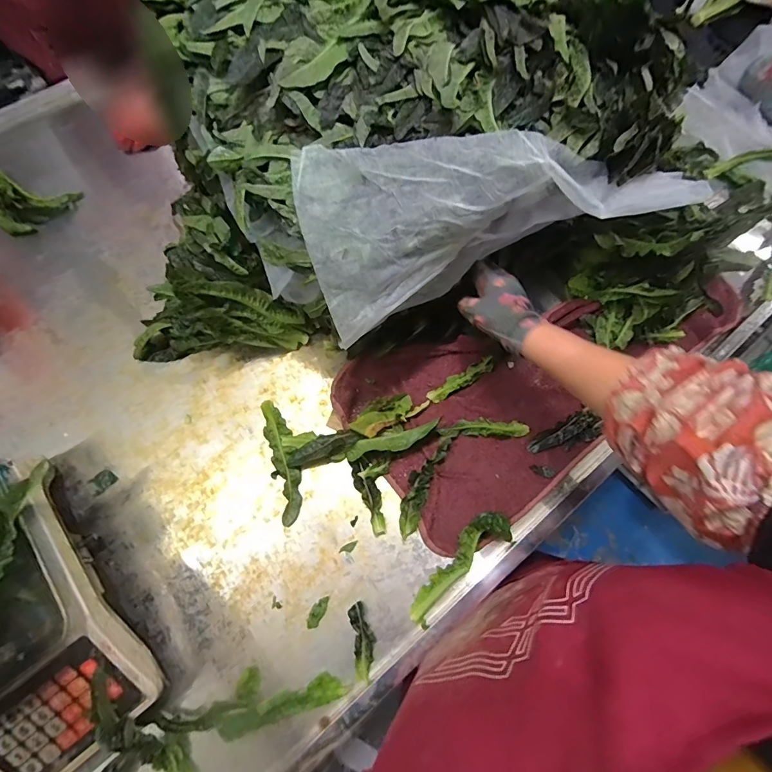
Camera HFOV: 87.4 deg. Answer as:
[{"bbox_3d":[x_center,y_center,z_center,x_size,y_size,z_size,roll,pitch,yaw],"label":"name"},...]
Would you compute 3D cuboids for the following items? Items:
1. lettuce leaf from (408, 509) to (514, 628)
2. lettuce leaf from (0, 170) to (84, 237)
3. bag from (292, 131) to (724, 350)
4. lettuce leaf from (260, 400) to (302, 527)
[{"bbox_3d":[0.087,0.212,0.483,0.156,0.022,0.047,-39,75,-14],"label":"lettuce leaf"},{"bbox_3d":[-0.578,-0.286,0.640,0.144,0.033,0.096,12,70,3],"label":"lettuce leaf"},{"bbox_3d":[0.128,-0.187,0.453,0.432,0.141,0.139,-17,74,-11],"label":"bag"},{"bbox_3d":[-0.134,0.093,0.526,0.033,0.010,0.163,-16,71,-7],"label":"lettuce leaf"}]

